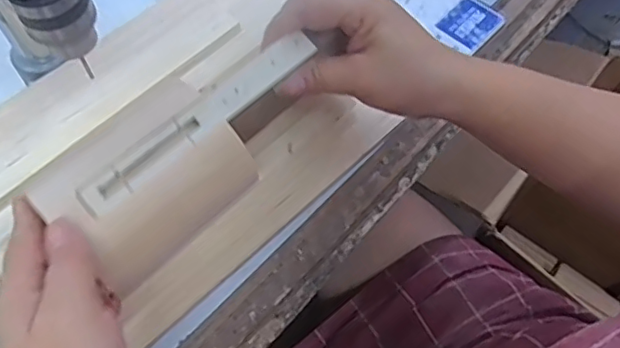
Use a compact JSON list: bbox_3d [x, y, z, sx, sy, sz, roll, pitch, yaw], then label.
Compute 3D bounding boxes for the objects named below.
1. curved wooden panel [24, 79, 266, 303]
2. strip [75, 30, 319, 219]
[{"bbox_3d":[-0.085,0.007,0.306,0.068,0.036,0.101,42,69,17],"label":"curved wooden panel"},{"bbox_3d":[-0.057,-0.030,0.313,0.147,0.009,0.019,-40,71,-19],"label":"strip"}]

